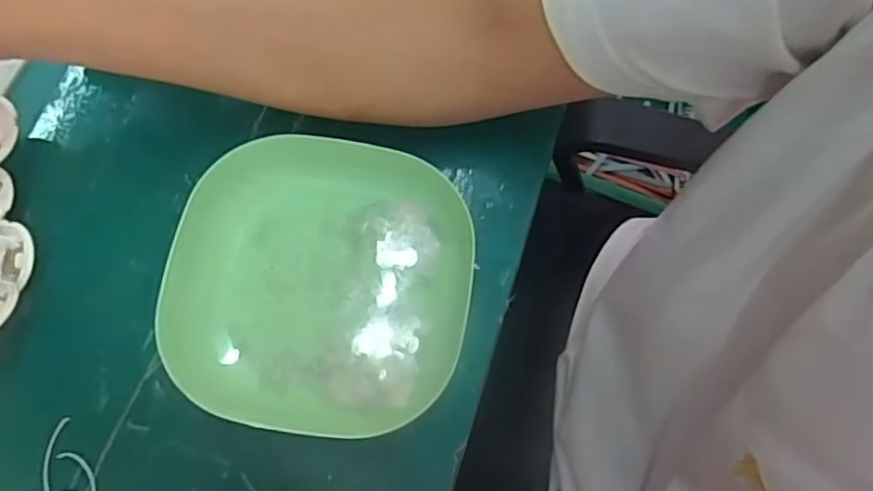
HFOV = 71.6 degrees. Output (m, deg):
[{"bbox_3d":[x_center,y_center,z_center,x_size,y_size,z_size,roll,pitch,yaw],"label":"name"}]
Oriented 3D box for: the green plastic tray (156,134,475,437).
[{"bbox_3d":[-0.058,0.017,0.300,0.144,0.028,0.138,10,72,2],"label":"green plastic tray"}]

